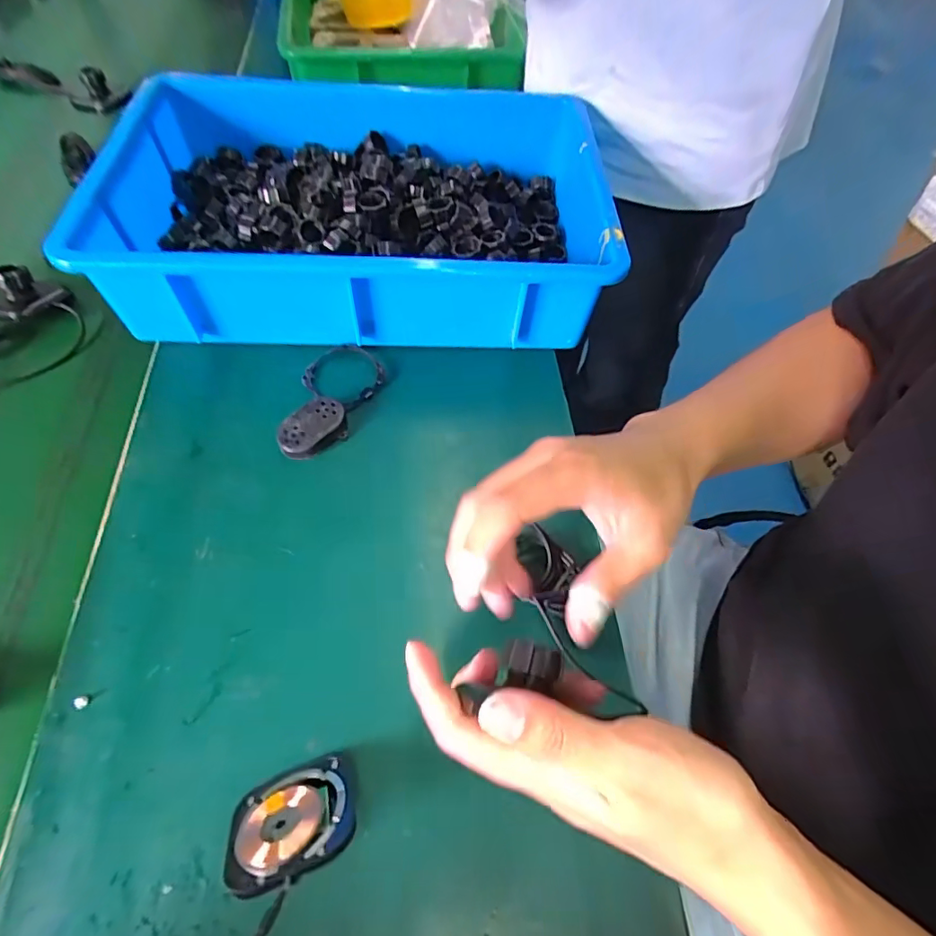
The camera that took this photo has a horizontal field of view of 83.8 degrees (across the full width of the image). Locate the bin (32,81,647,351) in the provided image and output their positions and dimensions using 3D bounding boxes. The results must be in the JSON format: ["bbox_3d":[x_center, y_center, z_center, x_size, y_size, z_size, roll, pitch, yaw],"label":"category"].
[{"bbox_3d":[-0.081,-0.236,0.472,0.417,0.095,0.274,-1,59,-1],"label":"bin"}]

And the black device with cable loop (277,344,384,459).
[{"bbox_3d":[-0.113,-0.057,0.413,0.061,0.014,0.115,20,61,11],"label":"black device with cable loop"}]

